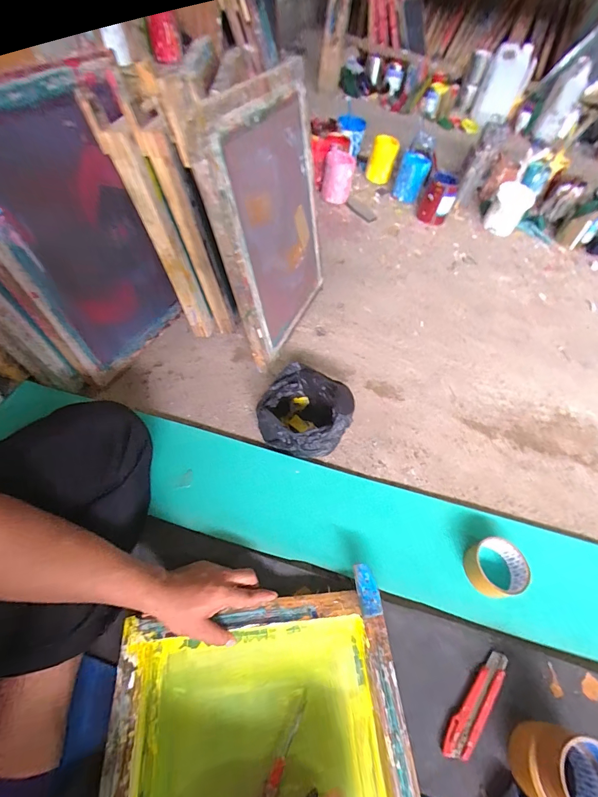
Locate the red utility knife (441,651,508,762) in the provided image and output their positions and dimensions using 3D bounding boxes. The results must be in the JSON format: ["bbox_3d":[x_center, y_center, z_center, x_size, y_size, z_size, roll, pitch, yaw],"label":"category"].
[{"bbox_3d":[0.247,0.421,0.477,0.034,0.011,0.150,39,61,21],"label":"red utility knife"}]

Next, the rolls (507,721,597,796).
[{"bbox_3d":[0.321,0.459,0.419,0.095,0.087,0.092,19,56,9],"label":"rolls"}]

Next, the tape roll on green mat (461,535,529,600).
[{"bbox_3d":[0.327,0.282,0.575,0.086,0.042,0.087,2,55,-3],"label":"tape roll on green mat"}]

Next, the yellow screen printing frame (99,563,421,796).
[{"bbox_3d":[-0.033,0.484,0.378,0.352,0.047,0.447,-4,55,-7],"label":"yellow screen printing frame"}]

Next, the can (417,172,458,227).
[{"bbox_3d":[0.499,-0.715,1.240,0.108,0.132,0.114,23,56,11],"label":"can"}]

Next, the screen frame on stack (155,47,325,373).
[{"bbox_3d":[-0.050,-0.352,0.710,0.046,0.481,0.373,13,56,22],"label":"screen frame on stack"}]

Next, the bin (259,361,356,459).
[{"bbox_3d":[0.013,0.022,0.667,0.176,0.146,0.168,23,56,11],"label":"bin"}]

